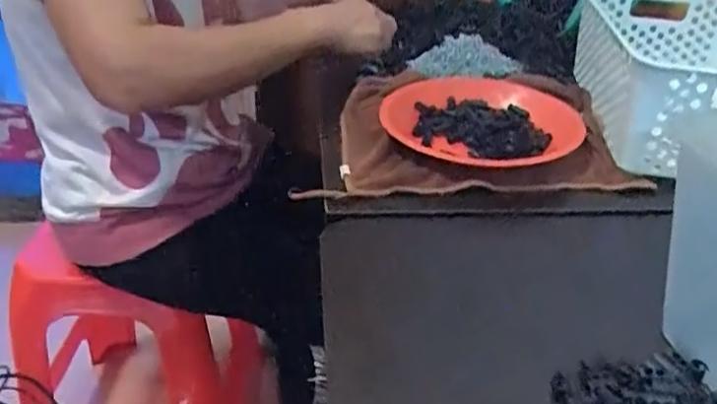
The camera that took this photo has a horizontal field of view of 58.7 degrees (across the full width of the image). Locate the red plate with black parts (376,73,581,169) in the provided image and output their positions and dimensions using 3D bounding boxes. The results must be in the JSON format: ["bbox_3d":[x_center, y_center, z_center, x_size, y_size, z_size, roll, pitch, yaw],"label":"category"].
[{"bbox_3d":[0.127,-0.089,0.673,0.197,0.027,0.233,7,31,11],"label":"red plate with black parts"}]

